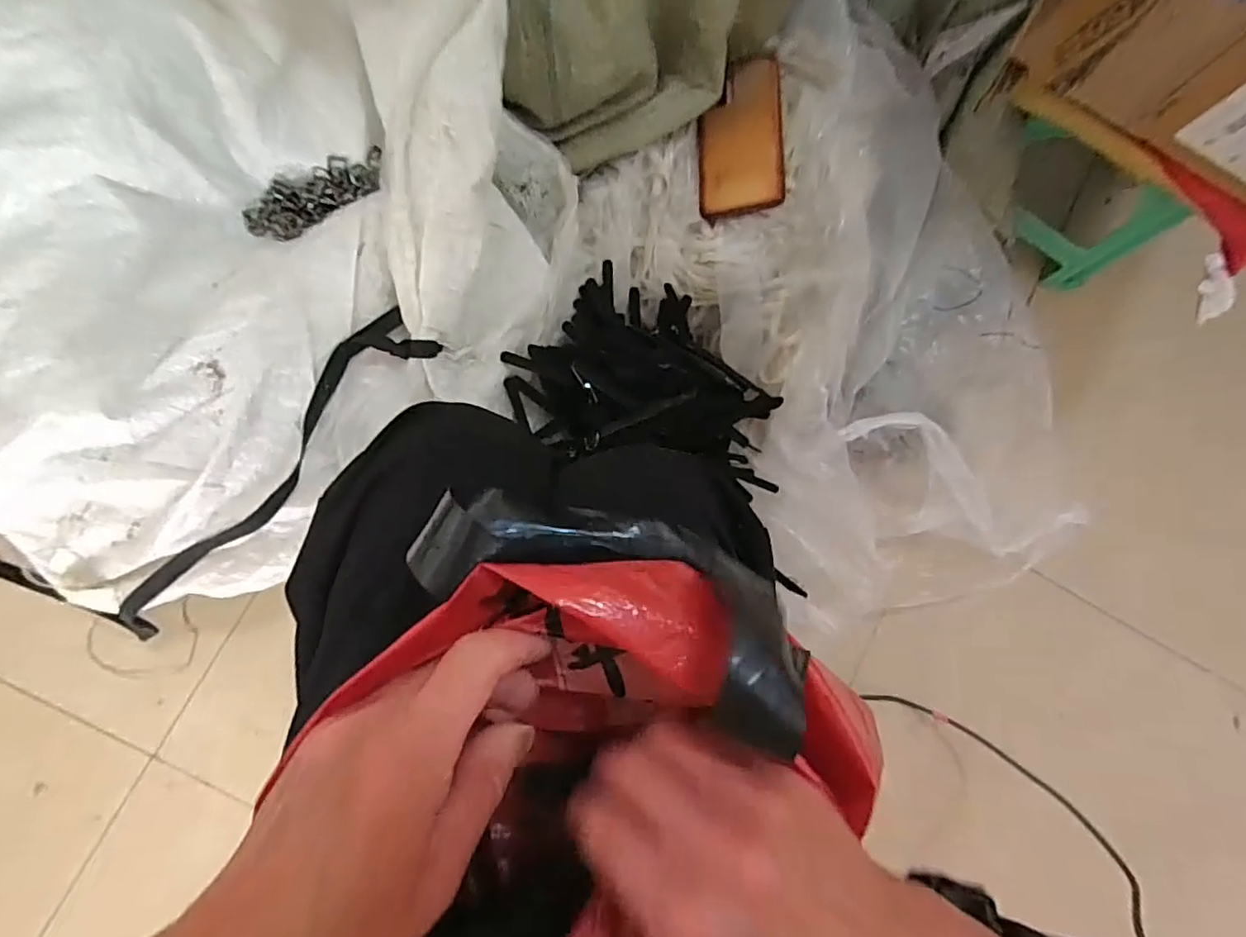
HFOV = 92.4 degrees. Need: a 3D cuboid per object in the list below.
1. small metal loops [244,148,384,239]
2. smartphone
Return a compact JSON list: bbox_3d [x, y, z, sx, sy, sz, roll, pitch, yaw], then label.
[{"bbox_3d":[-0.262,-0.234,0.508,0.122,0.021,0.051,-34,90,-8],"label":"small metal loops"},{"bbox_3d":[0.111,-0.317,0.567,0.077,0.013,0.170,-4,71,20],"label":"smartphone"}]

